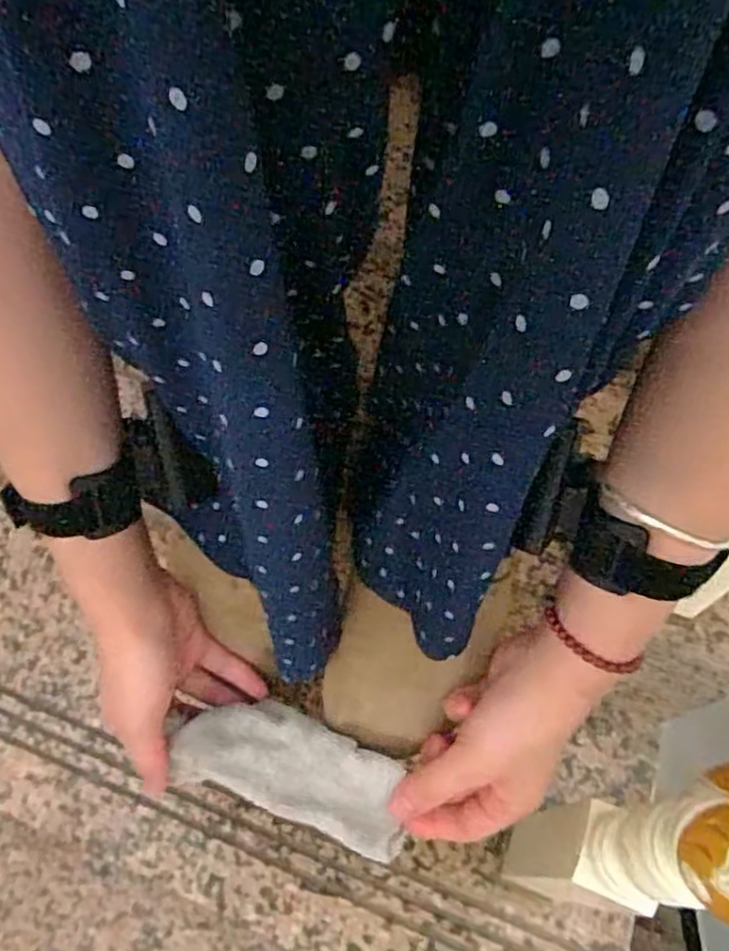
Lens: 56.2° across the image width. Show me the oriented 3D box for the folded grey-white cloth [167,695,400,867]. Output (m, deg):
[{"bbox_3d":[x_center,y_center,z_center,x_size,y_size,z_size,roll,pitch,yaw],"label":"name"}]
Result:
[{"bbox_3d":[-0.045,0.170,0.403,0.144,0.025,0.055,11,58,23],"label":"folded grey-white cloth"}]

